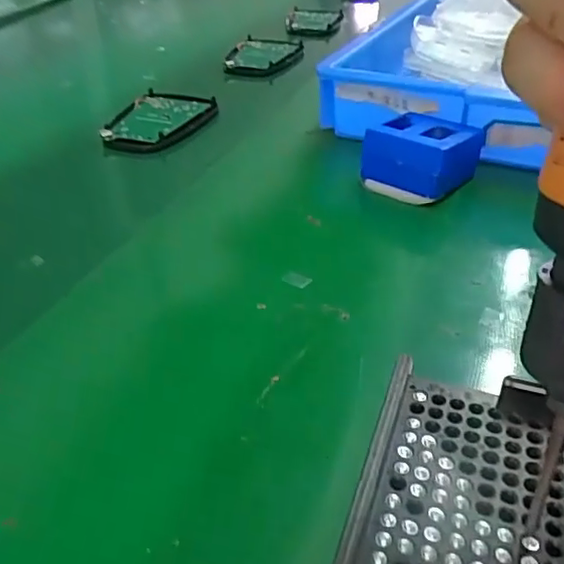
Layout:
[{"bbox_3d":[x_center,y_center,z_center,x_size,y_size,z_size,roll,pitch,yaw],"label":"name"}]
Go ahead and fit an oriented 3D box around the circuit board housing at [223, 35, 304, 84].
[{"bbox_3d":[-0.018,-0.213,0.564,0.063,0.016,0.084,10,37,9],"label":"circuit board housing"}]

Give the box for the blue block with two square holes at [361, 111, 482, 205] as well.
[{"bbox_3d":[0.082,-0.075,0.344,0.051,0.034,0.055,26,42,28],"label":"blue block with two square holes"}]

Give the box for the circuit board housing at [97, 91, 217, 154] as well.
[{"bbox_3d":[-0.089,-0.119,0.436,0.064,0.012,0.089,11,37,10],"label":"circuit board housing"}]

